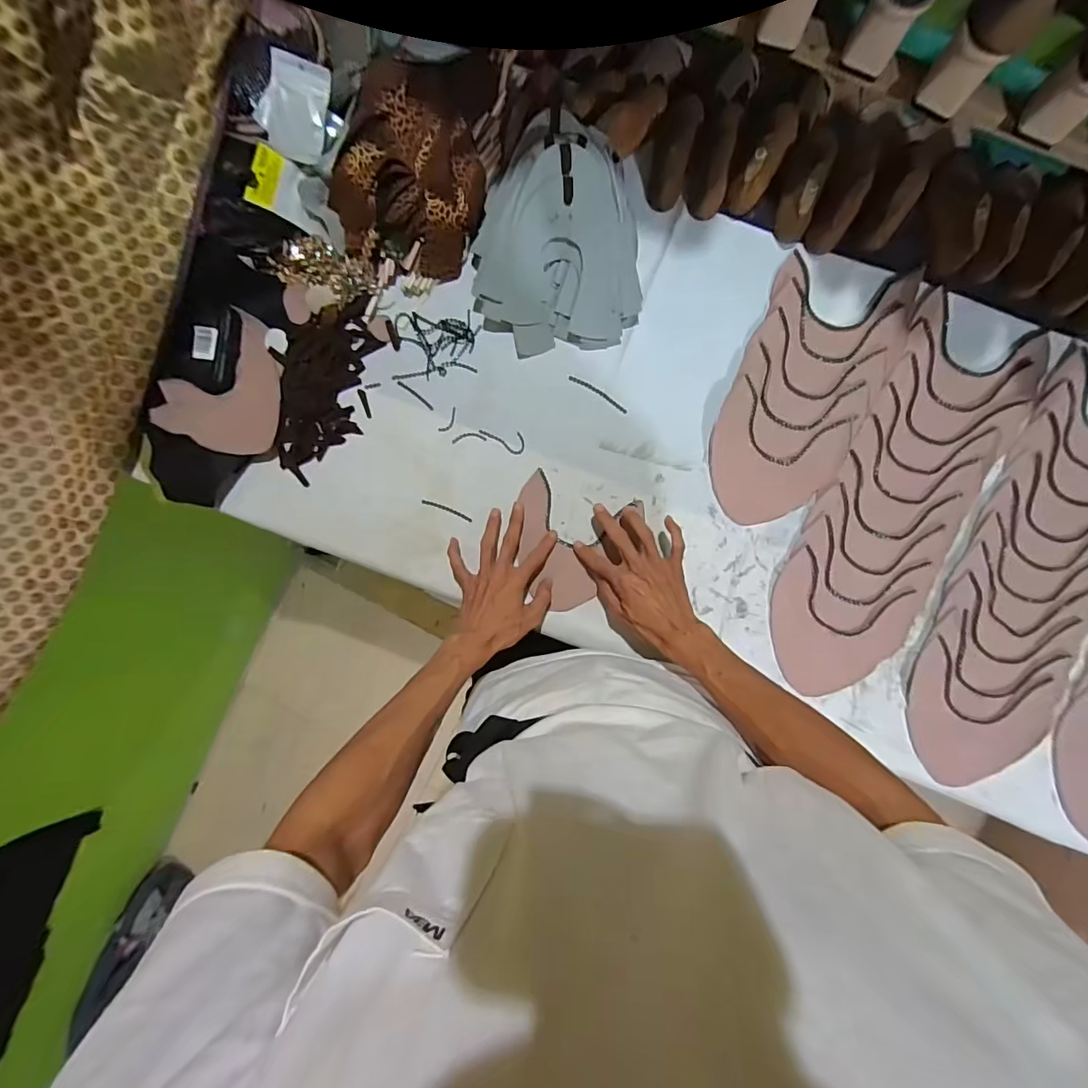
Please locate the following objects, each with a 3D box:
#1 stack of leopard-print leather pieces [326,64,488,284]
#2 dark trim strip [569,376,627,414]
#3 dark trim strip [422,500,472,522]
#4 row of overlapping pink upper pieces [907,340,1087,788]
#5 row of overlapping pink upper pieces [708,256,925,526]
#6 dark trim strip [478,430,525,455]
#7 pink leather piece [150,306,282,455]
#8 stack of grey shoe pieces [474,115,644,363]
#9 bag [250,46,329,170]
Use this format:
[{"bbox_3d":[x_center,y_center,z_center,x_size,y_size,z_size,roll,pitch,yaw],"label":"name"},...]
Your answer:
[{"bbox_3d":[-0.159,-0.459,0.606,0.169,0.081,0.204,16,92,5],"label":"stack of leopard-print leather pieces"},{"bbox_3d":[0.072,-0.196,0.635,0.087,0.004,0.010,33,93,4],"label":"dark trim strip"},{"bbox_3d":[-0.128,-0.045,0.643,0.071,0.004,0.007,22,93,5],"label":"dark trim strip"},{"bbox_3d":[0.590,0.044,0.587,0.169,0.009,0.509,23,93,5],"label":"row of overlapping pink upper pieces"},{"bbox_3d":[0.322,-0.187,0.608,0.157,0.006,0.334,23,93,5],"label":"row of overlapping pink upper pieces"},{"bbox_3d":[-0.052,-0.143,0.641,0.064,0.004,0.028,33,93,4],"label":"dark trim strip"},{"bbox_3d":[-0.426,-0.214,0.637,0.161,0.030,0.177,11,92,5],"label":"pink leather piece"},{"bbox_3d":[0.010,-0.373,0.590,0.208,0.093,0.245,-3,90,6],"label":"stack of grey shoe pieces"},{"bbox_3d":[-0.306,-0.528,0.590,0.084,0.011,0.099,15,123,-8],"label":"bag"}]

